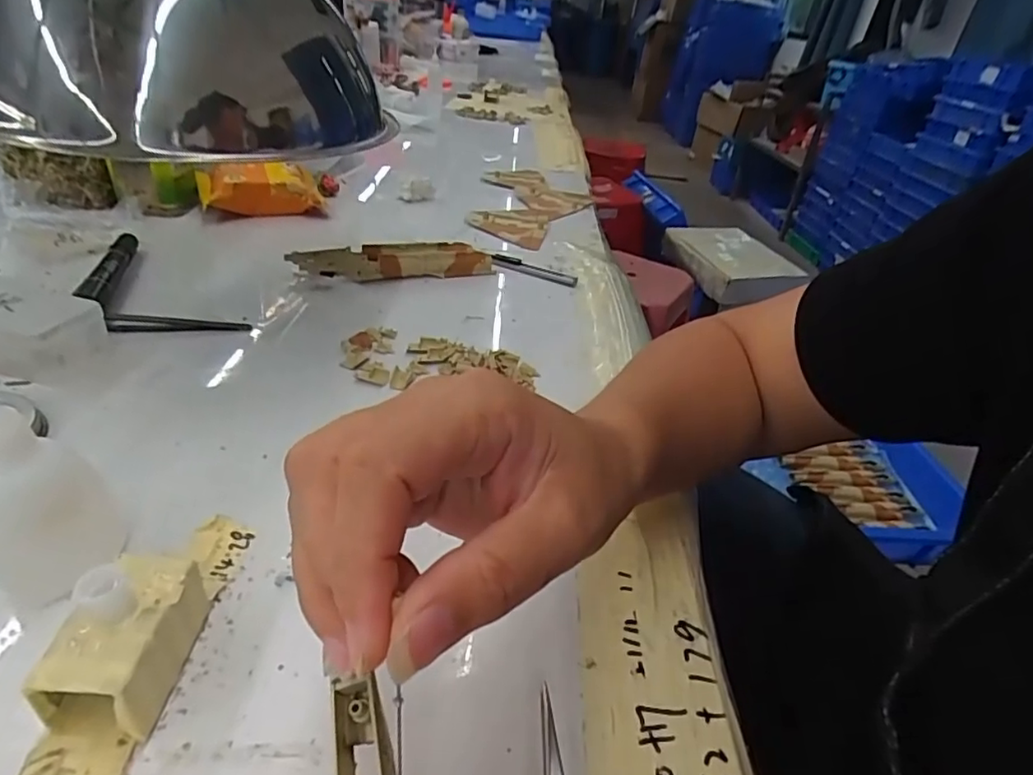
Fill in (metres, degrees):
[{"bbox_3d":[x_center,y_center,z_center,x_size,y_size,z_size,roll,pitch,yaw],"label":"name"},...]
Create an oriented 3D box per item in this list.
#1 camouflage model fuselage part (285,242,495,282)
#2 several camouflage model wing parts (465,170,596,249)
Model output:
[{"bbox_3d":[-0.107,-0.112,0.519,0.171,0.027,0.032,-6,36,-19],"label":"camouflage model fuselage part"},{"bbox_3d":[0.021,-0.229,0.726,0.142,0.010,0.271,7,33,-1],"label":"several camouflage model wing parts"}]

